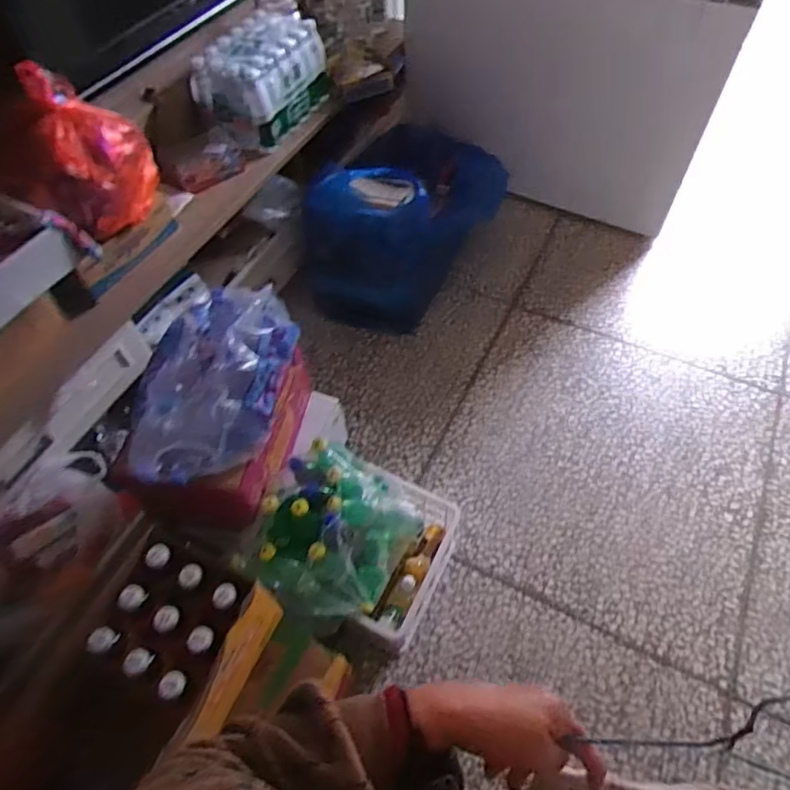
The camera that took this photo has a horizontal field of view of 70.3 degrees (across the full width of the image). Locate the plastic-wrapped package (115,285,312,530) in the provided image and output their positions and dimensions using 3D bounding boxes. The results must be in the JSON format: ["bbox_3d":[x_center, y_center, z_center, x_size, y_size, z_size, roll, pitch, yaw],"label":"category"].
[{"bbox_3d":[-0.372,0.028,1.192,0.260,0.343,0.483,5,56,6],"label":"plastic-wrapped package"}]

